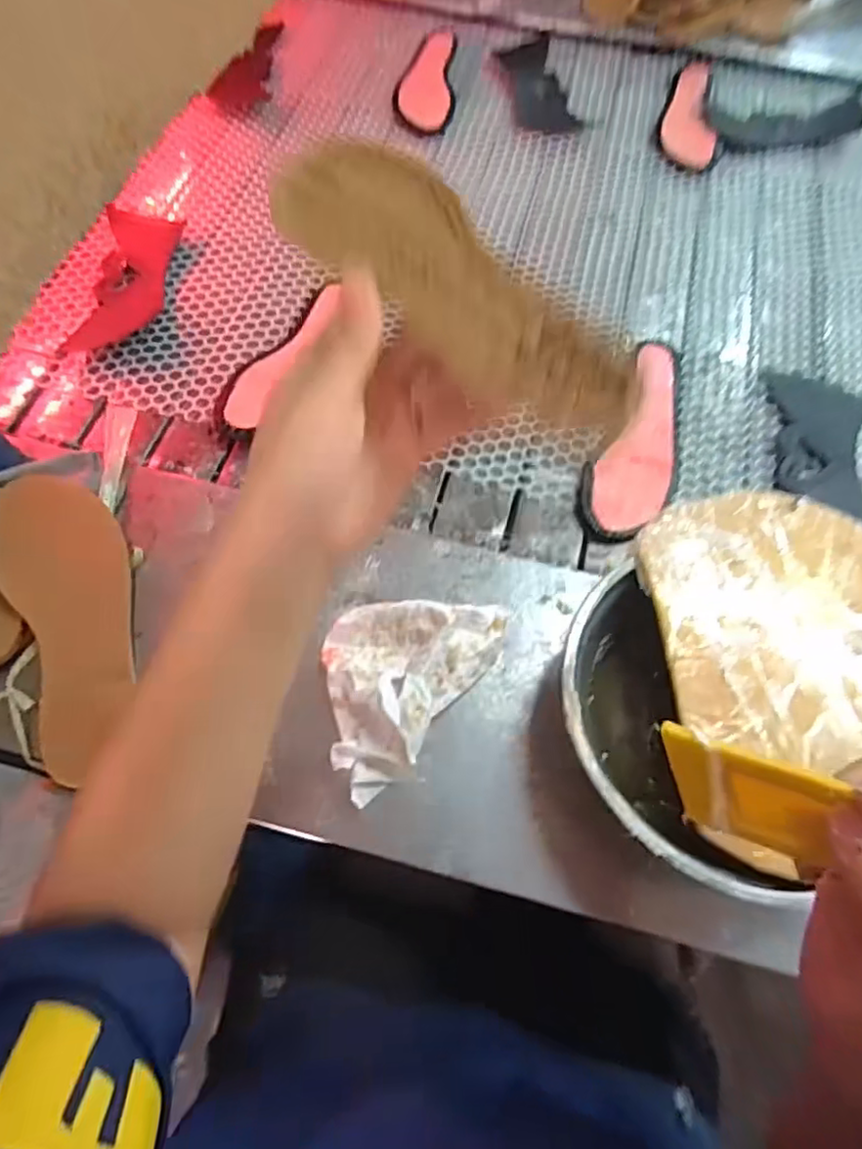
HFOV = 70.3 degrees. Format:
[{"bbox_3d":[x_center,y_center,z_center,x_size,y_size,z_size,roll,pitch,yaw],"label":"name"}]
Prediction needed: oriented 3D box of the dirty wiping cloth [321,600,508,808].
[{"bbox_3d":[-0.007,0.076,0.424,0.127,0.021,0.126,-9,64,-5],"label":"dirty wiping cloth"}]

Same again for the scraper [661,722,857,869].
[{"bbox_3d":[0.140,0.087,0.208,0.120,0.004,0.032,15,103,23],"label":"scraper"}]

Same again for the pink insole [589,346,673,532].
[{"bbox_3d":[0.195,-0.127,0.564,0.064,0.019,0.205,17,65,6],"label":"pink insole"}]

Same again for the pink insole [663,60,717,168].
[{"bbox_3d":[0.333,-0.598,0.784,0.060,0.022,0.221,13,65,4],"label":"pink insole"}]

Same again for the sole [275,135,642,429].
[{"bbox_3d":[0.004,-0.136,0.274,0.070,0.010,0.217,-33,67,-16],"label":"sole"}]

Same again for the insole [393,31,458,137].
[{"bbox_3d":[-0.006,-0.657,0.806,0.075,0.006,0.217,2,65,-1],"label":"insole"}]

